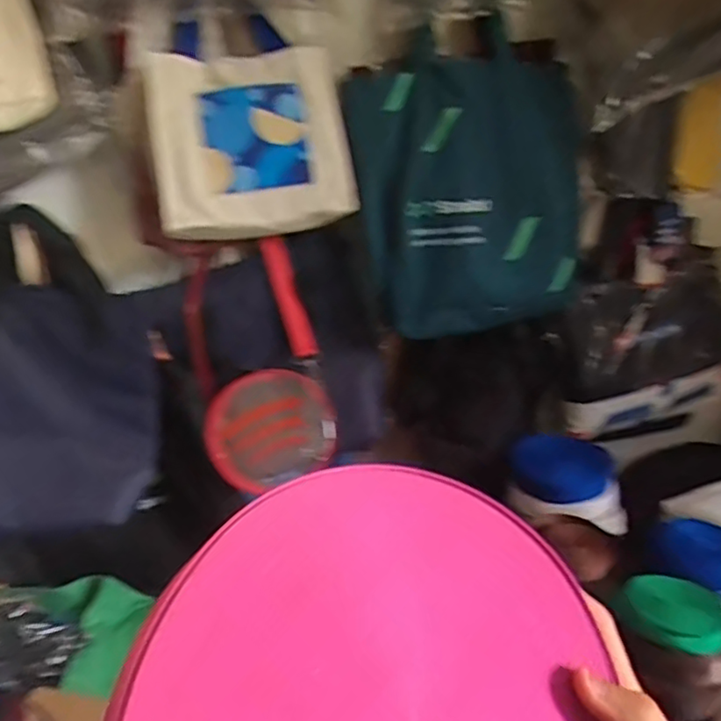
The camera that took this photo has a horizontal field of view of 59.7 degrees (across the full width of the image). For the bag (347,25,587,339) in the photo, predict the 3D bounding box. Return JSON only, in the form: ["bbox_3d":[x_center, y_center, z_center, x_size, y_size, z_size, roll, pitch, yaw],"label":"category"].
[{"bbox_3d":[0.184,-0.266,1.032,0.331,0.426,0.183,2,24,18],"label":"bag"}]

